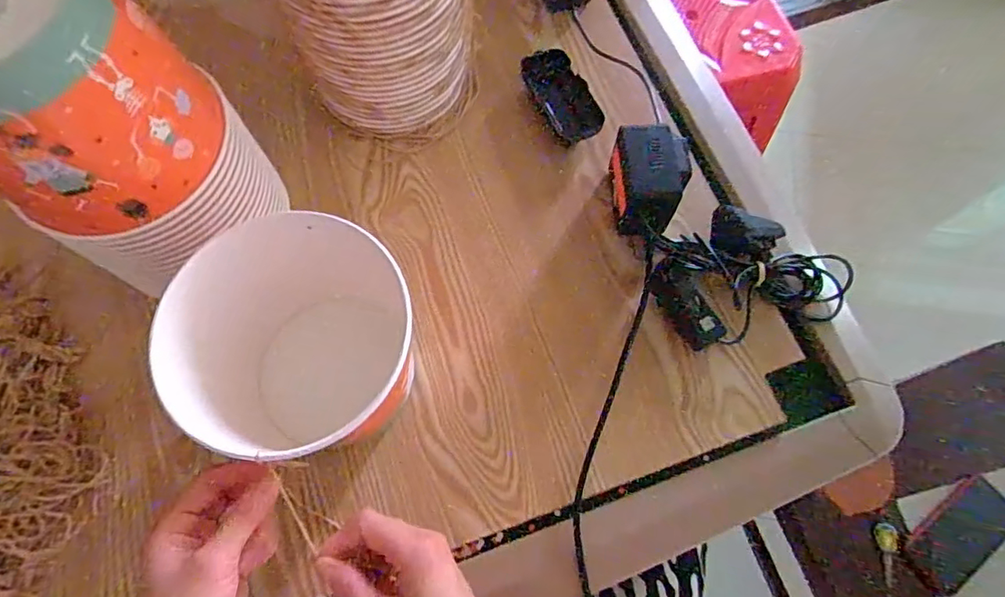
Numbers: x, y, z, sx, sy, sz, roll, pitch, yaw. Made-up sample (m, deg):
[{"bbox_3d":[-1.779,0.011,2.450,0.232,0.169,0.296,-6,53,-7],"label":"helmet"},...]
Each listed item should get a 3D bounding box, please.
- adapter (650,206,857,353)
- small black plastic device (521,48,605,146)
[{"bbox_3d":[0.223,-0.027,0.483,0.189,0.042,0.114,-15,70,-6],"label":"adapter"},{"bbox_3d":[0.060,-0.209,0.561,0.052,0.021,0.107,-22,71,-9],"label":"small black plastic device"}]

